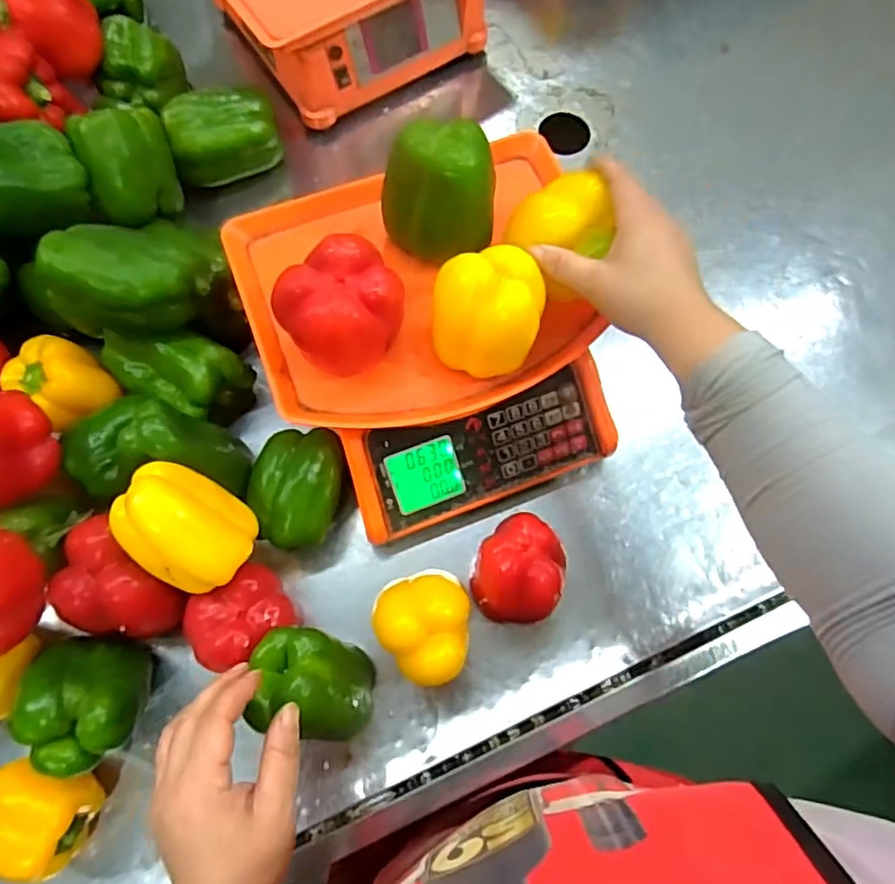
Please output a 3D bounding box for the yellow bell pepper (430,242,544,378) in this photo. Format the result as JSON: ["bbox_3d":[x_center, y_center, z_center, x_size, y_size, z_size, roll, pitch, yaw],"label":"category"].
[{"bbox_3d":[0.027,-0.089,0.447,0.072,0.086,0.071,1,72,-2],"label":"yellow bell pepper"}]

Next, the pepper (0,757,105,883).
[{"bbox_3d":[-0.290,0.267,0.455,0.085,0.057,0.085,0,73,0],"label":"pepper"}]

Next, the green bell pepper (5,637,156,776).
[{"bbox_3d":[-0.265,0.190,0.461,0.075,0.080,0.093,-8,73,-2],"label":"green bell pepper"}]

